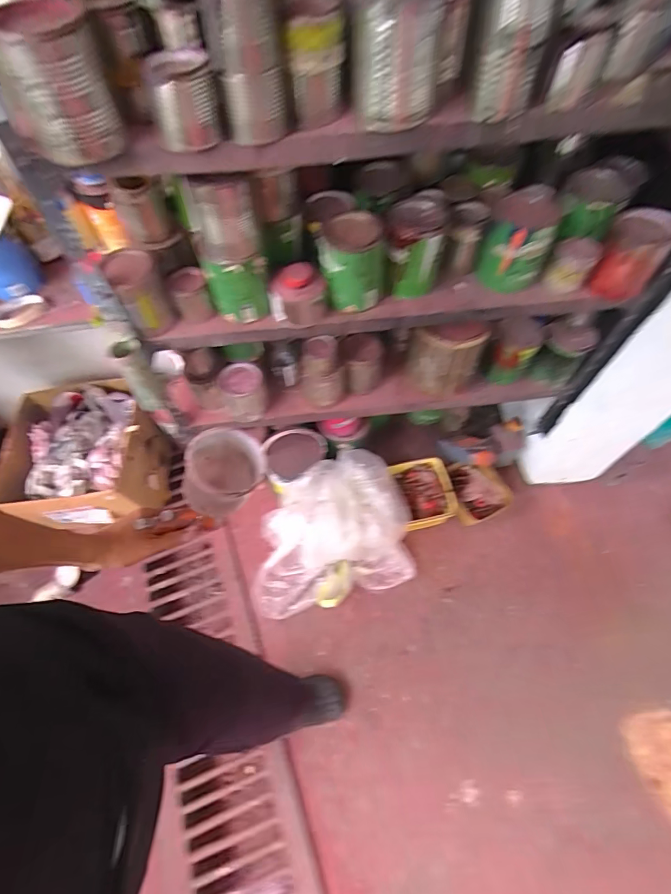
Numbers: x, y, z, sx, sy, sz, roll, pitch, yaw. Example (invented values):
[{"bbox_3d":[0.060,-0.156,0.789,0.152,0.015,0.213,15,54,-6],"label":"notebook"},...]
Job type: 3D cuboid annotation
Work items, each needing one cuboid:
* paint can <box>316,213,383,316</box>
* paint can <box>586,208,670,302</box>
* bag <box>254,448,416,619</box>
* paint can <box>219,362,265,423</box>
[{"bbox_3d":[0.026,-0.318,0.740,0.105,0.123,0.102,-2,61,0],"label":"paint can"},{"bbox_3d":[0.516,-0.334,0.743,0.099,0.121,0.095,0,61,1],"label":"paint can"},{"bbox_3d":[-0.023,0.238,1.197,0.447,0.188,0.359,-16,64,-6],"label":"bag"},{"bbox_3d":[-0.209,-0.127,0.982,0.092,0.107,0.089,0,61,1],"label":"paint can"}]

